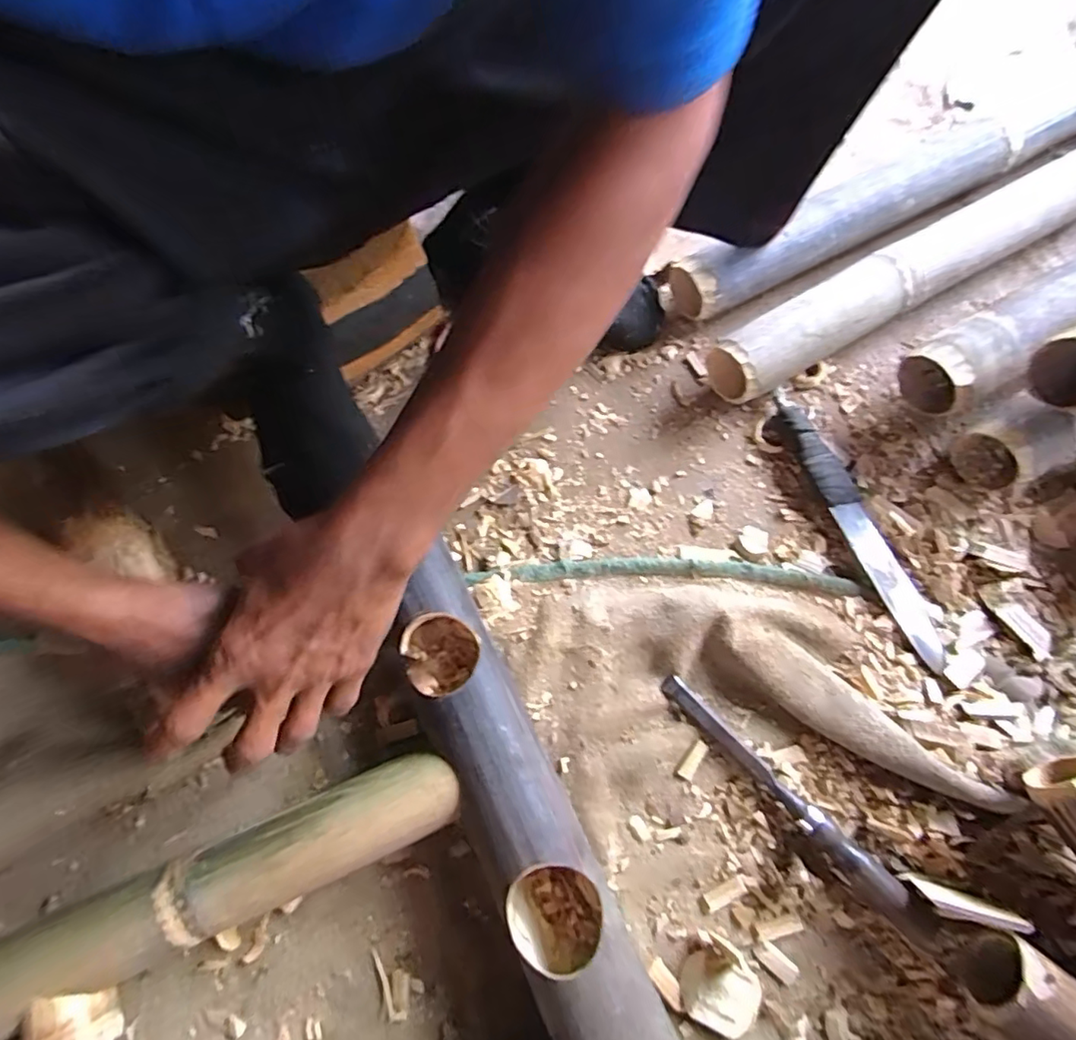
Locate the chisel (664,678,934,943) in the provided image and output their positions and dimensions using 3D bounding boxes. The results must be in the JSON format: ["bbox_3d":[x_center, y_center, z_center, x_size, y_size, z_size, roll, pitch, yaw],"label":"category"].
[{"bbox_3d":[0.195,0.215,0.447,0.025,0.027,0.243,-42,77,-12],"label":"chisel"}]

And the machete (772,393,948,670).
[{"bbox_3d":[0.288,-0.001,0.520,0.037,0.018,0.271,-23,74,-7],"label":"machete"}]

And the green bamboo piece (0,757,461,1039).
[{"bbox_3d":[-0.327,0.306,0.404,0.580,0.078,0.064,-24,74,-7],"label":"green bamboo piece"}]

